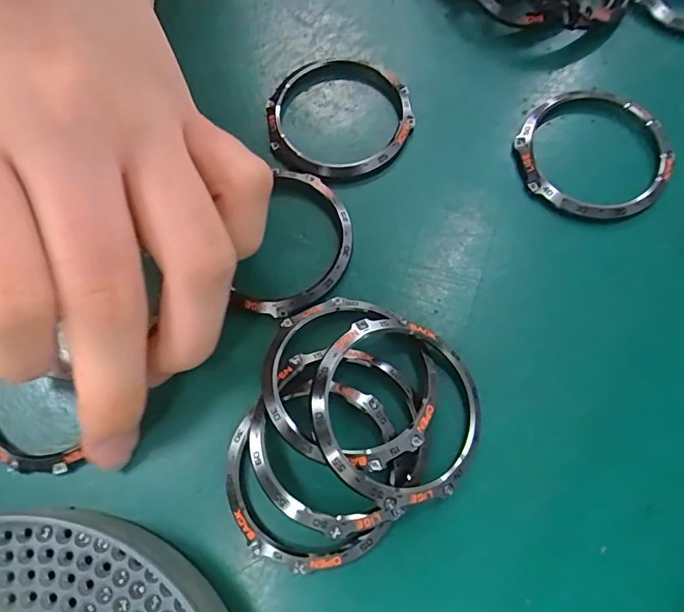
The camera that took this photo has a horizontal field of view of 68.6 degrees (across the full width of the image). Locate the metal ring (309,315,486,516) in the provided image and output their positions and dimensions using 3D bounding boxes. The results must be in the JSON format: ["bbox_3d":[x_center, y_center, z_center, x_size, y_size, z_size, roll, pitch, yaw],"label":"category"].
[{"bbox_3d":[0.015,0.026,0.130,0.047,0.004,0.046,5,69,-15],"label":"metal ring"}]

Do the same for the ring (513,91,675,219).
[{"bbox_3d":[0.081,-0.049,0.160,0.046,0.009,0.047,0,73,0],"label":"ring"}]

